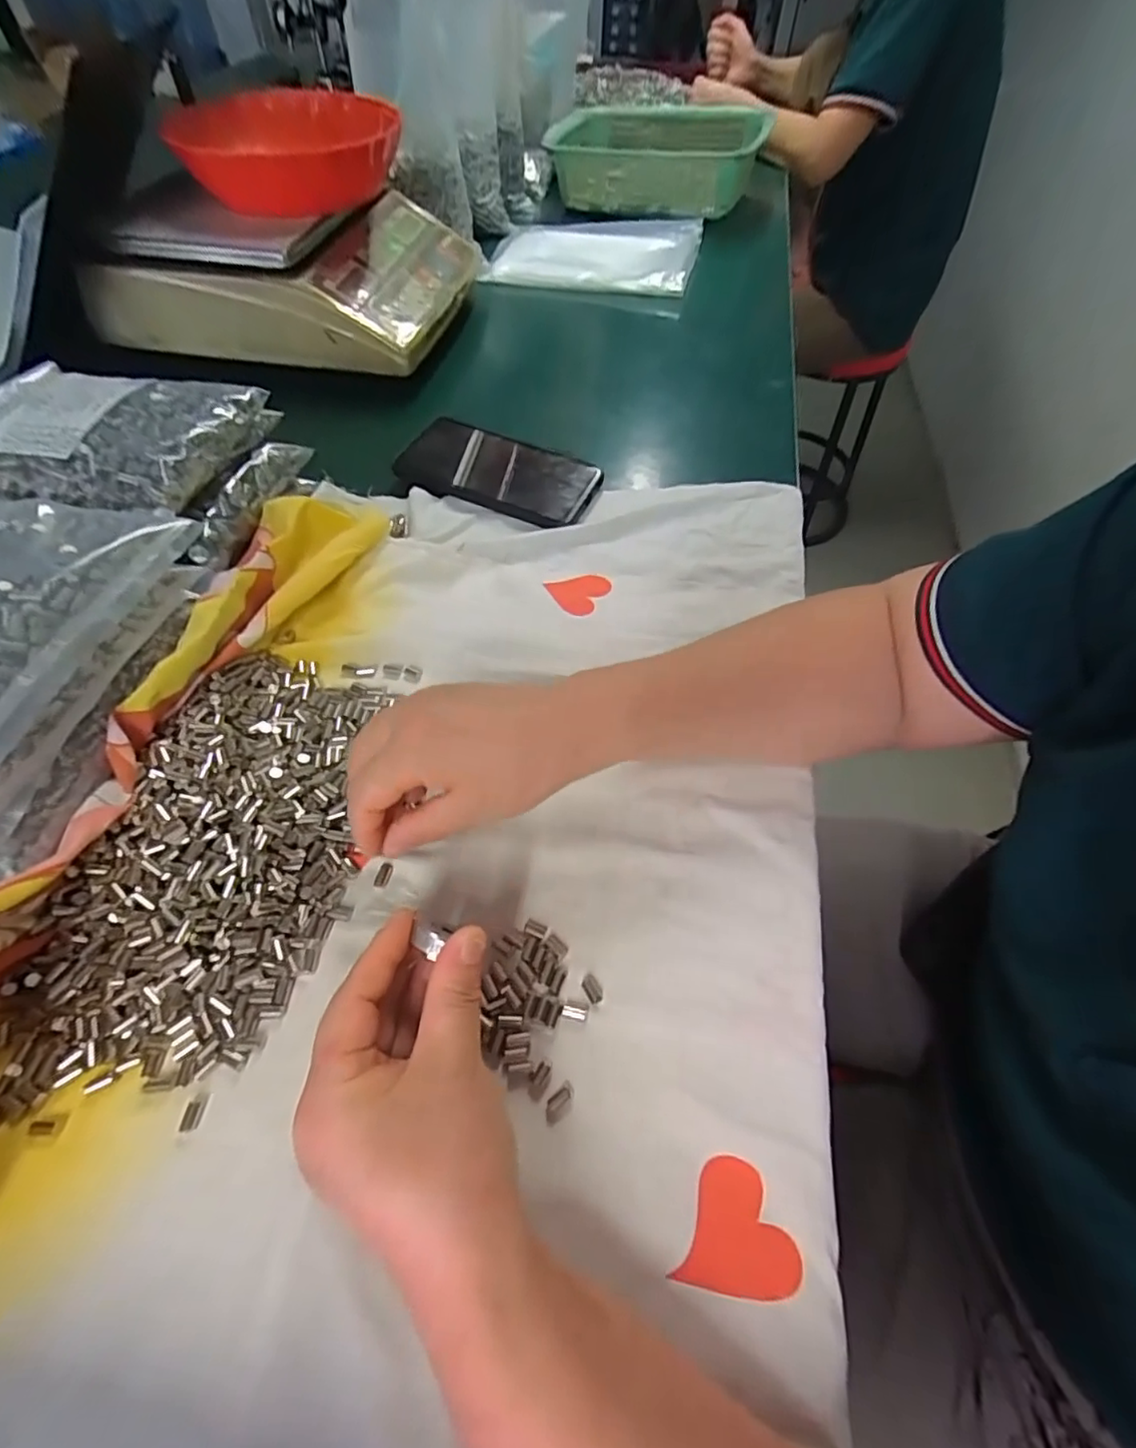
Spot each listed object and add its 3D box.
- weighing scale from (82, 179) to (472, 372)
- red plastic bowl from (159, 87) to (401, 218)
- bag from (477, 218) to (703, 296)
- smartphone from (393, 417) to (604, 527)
[{"bbox_3d":[-0.286,-0.485,0.633,0.327,0.105,0.272,8,56,4],"label":"weighing scale"},{"bbox_3d":[-0.259,-0.544,0.567,0.187,0.053,0.182,1,56,-1],"label":"red plastic bowl"},{"bbox_3d":[0.032,-0.594,0.747,0.252,0.028,0.185,12,57,7],"label":"bag"},{"bbox_3d":[-0.056,-0.207,0.489,0.155,0.016,0.078,20,58,12],"label":"smartphone"}]

